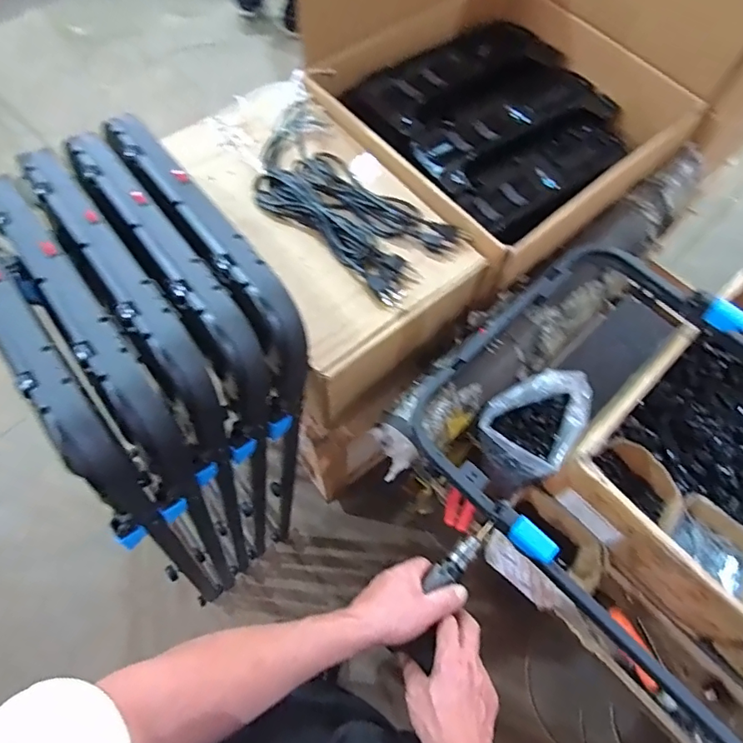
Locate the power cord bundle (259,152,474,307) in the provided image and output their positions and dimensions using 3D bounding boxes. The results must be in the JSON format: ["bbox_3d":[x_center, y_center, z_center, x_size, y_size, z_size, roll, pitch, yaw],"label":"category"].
[{"bbox_3d":[-0.044,-0.268,0.850,0.362,0.035,0.175,40,70,15],"label":"power cord bundle"}]

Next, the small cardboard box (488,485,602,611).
[{"bbox_3d":[0.280,0.309,0.849,0.170,0.109,0.147,37,69,14],"label":"small cardboard box"}]

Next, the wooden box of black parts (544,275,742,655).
[{"bbox_3d":[0.623,0.107,0.856,0.596,0.172,0.364,-39,72,-18],"label":"wooden box of black parts"}]

